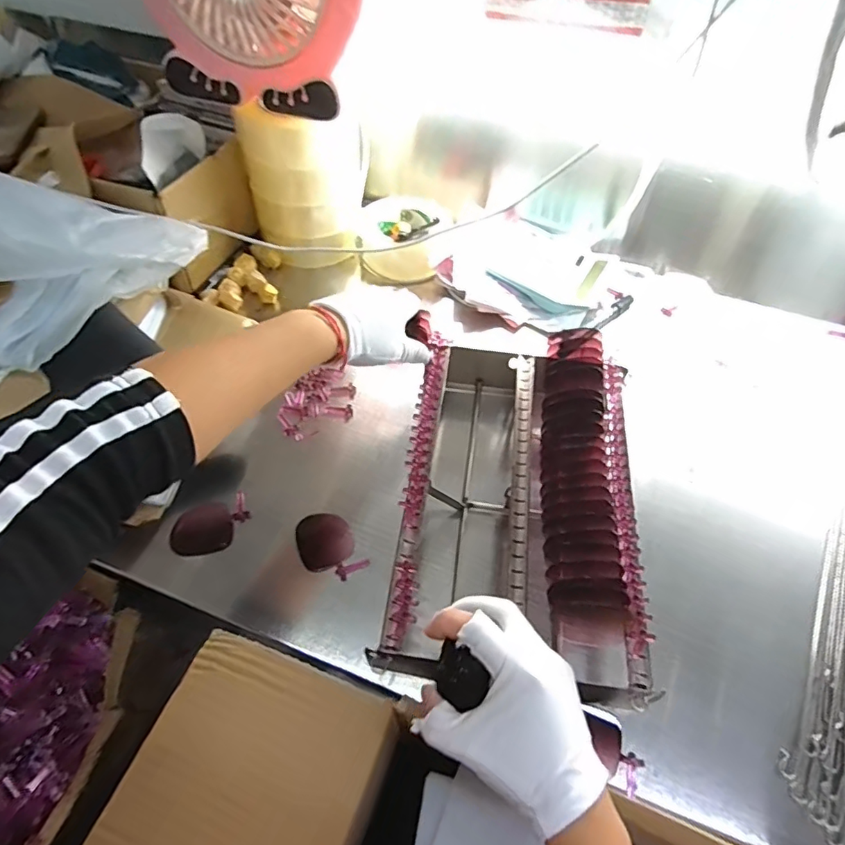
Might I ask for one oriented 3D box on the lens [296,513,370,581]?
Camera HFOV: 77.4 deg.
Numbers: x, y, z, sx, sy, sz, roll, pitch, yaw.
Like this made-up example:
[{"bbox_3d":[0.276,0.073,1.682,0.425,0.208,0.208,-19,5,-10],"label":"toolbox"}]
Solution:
[{"bbox_3d":[-0.084,0.110,0.472,0.049,0.014,0.066,-25,59,-20],"label":"lens"}]

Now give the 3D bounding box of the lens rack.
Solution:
[{"bbox_3d":[0.077,0.049,0.466,0.190,0.105,0.324,7,54,2],"label":"lens rack"}]

